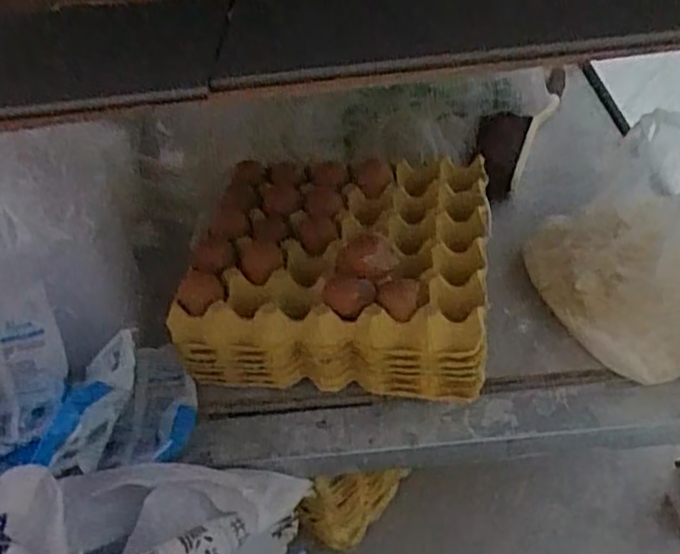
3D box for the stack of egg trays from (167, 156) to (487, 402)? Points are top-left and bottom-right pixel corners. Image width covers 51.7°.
[{"bbox_3d":[0.002,-0.011,0.756,0.296,0.108,0.278,1,42,9],"label":"stack of egg trays"}]

